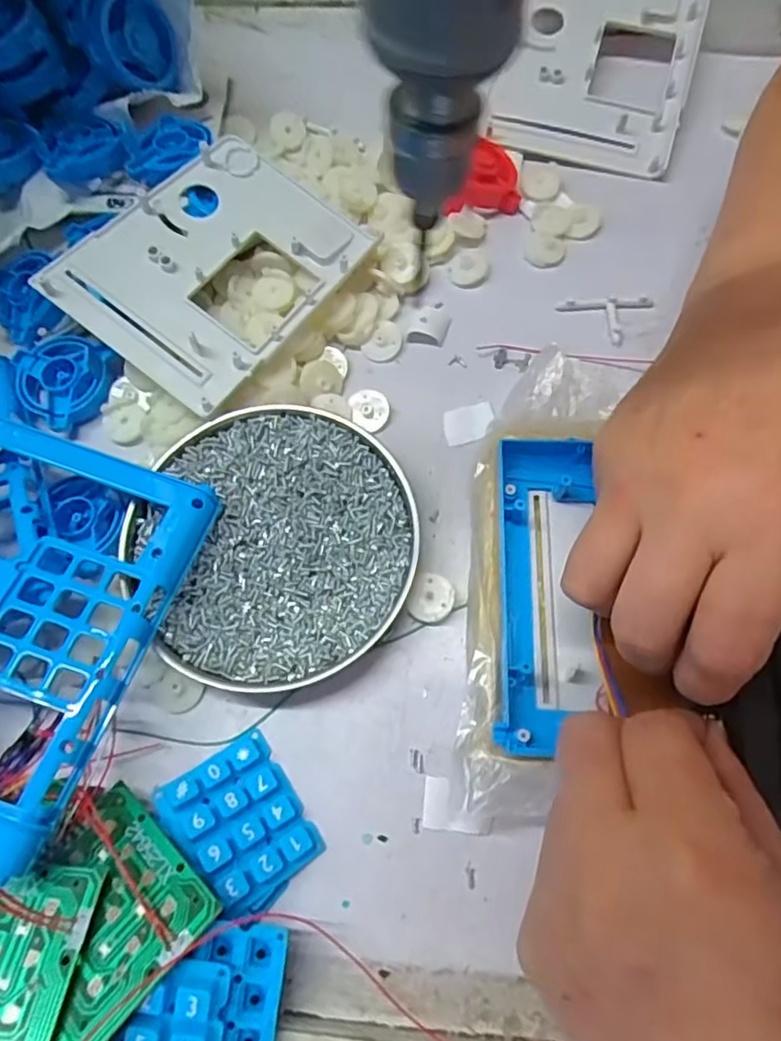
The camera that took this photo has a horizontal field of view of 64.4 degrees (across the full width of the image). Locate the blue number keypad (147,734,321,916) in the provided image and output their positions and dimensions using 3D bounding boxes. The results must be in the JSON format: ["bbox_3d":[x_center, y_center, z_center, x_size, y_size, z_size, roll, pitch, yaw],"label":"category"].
[{"bbox_3d":[-0.062,0.124,0.257,0.048,0.010,0.058,-25,62,-31],"label":"blue number keypad"}]

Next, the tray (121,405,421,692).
[{"bbox_3d":[-0.056,0.010,0.296,0.130,0.019,0.132,-1,70,2],"label":"tray"}]

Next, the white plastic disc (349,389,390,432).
[{"bbox_3d":[-0.012,-0.057,0.329,0.021,0.008,0.023,-1,70,2],"label":"white plastic disc"}]

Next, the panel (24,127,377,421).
[{"bbox_3d":[-0.094,-0.140,0.333,0.112,0.010,0.143,39,73,3],"label":"panel"}]

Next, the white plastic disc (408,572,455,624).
[{"bbox_3d":[0.019,0.037,0.293,0.020,0.009,0.022,-1,70,2],"label":"white plastic disc"}]

